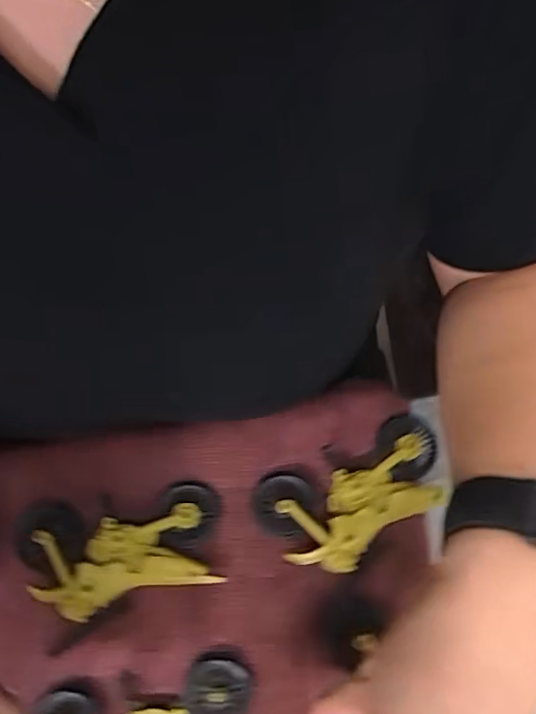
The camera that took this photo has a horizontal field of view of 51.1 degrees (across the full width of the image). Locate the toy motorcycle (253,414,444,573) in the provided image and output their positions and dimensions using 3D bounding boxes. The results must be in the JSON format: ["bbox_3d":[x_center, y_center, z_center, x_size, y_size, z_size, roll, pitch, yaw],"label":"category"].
[{"bbox_3d":[0.054,0.084,0.336,0.115,0.017,0.062,-24,78,-7],"label":"toy motorcycle"}]

